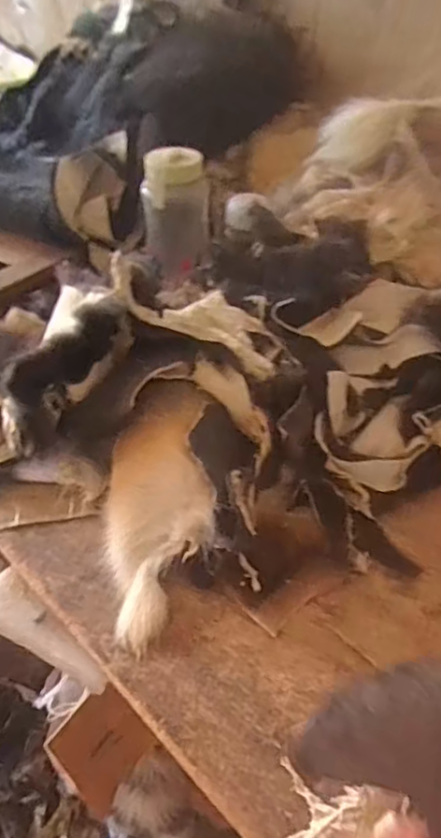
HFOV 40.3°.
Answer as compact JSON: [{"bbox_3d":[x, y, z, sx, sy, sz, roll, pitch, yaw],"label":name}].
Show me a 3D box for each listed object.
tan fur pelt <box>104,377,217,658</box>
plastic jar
[{"bbox_3d":[-0.053,0.068,0.502,0.098,0.021,0.221,-15,64,16],"label":"tan fur pelt"},{"bbox_3d":[-0.053,-0.250,0.732,0.081,0.138,0.070,-6,45,-3],"label":"plastic jar"}]

